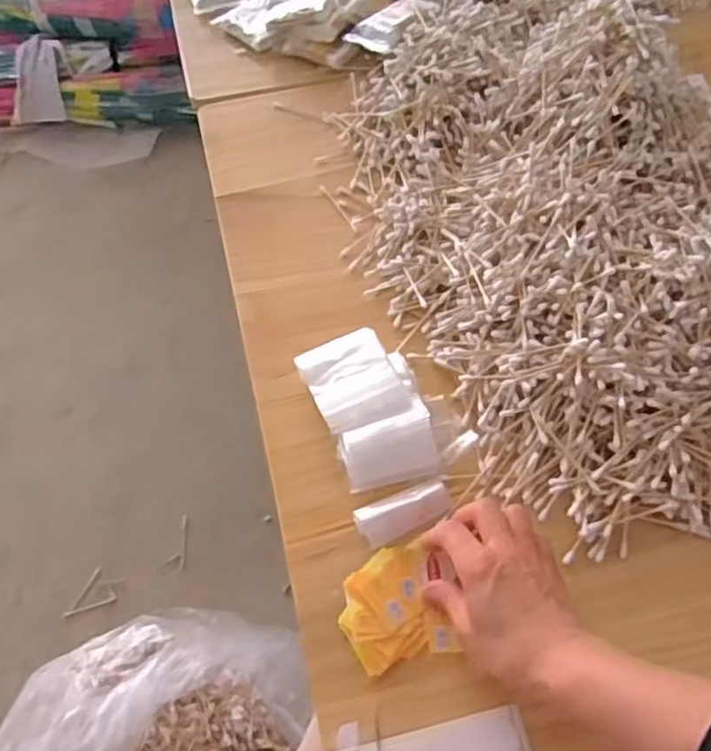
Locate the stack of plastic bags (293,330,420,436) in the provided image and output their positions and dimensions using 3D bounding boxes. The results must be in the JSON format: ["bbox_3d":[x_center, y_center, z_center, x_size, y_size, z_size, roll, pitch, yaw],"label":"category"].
[{"bbox_3d":[0.003,0.006,0.542,0.078,0.029,0.078,-18,60,-9],"label":"stack of plastic bags"}]

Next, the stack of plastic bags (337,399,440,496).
[{"bbox_3d":[0.025,0.054,0.514,0.069,0.025,0.049,-13,61,-3],"label":"stack of plastic bags"}]

